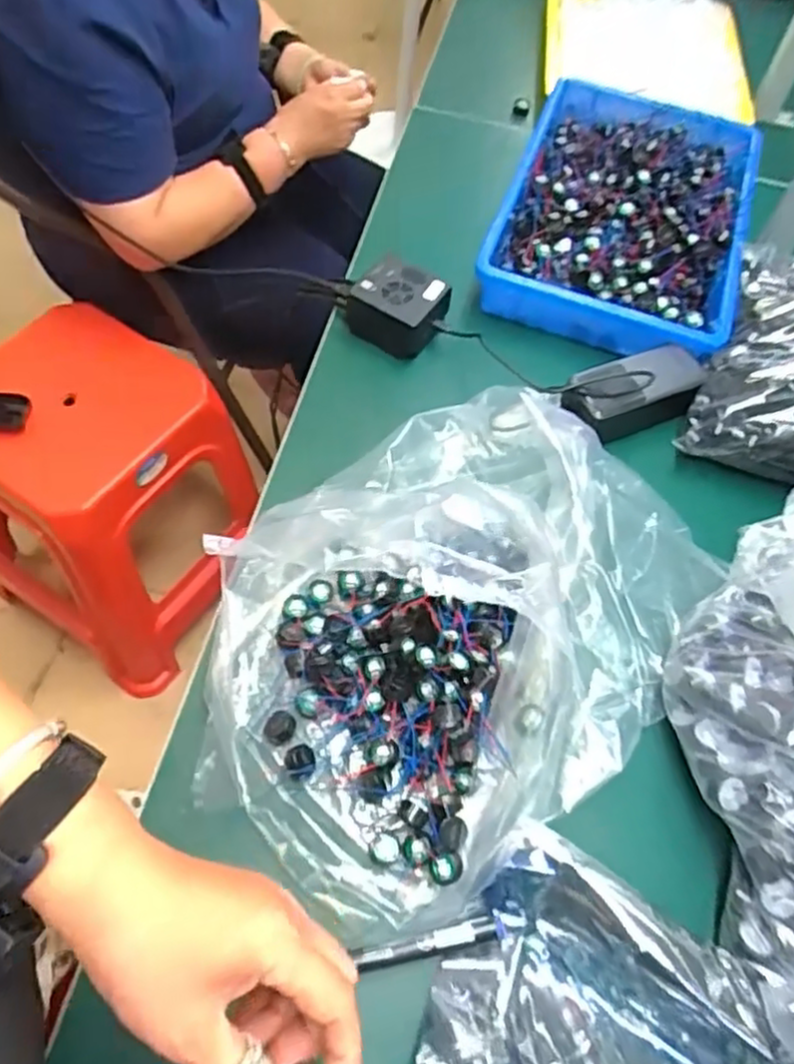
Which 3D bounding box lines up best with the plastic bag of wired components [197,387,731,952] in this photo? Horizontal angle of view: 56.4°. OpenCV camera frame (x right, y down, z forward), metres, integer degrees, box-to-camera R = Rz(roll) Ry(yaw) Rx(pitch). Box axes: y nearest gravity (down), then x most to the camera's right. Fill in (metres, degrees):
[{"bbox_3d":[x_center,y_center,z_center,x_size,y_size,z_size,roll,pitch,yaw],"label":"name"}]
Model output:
[{"bbox_3d":[0.045,0.064,0.547,0.396,0.084,0.291,-33,68,-21],"label":"plastic bag of wired components"}]

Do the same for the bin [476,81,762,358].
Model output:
[{"bbox_3d":[0.245,-0.341,0.801,0.248,0.064,0.375,20,61,7],"label":"bin"}]

